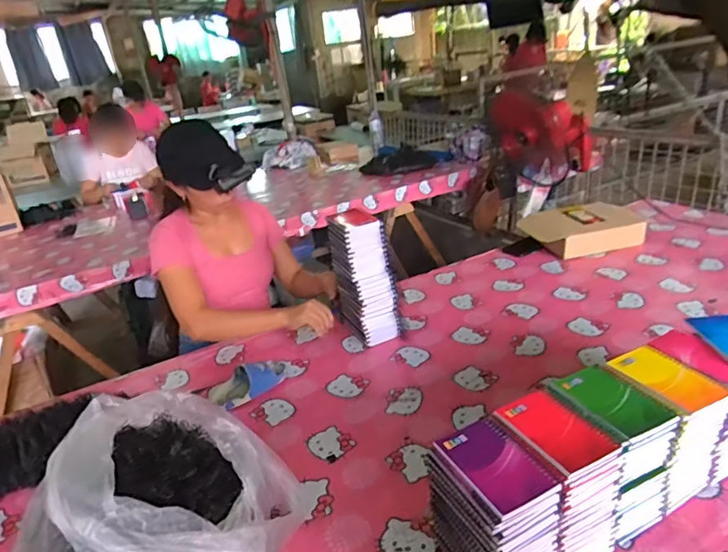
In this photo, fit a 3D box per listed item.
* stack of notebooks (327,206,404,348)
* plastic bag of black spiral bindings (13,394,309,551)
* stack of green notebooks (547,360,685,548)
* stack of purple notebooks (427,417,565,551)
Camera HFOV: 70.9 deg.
[{"bbox_3d":[-0.003,0.003,1.208,0.113,0.303,0.153,-17,26,-21],"label":"stack of notebooks"},{"bbox_3d":[-0.261,0.319,0.683,0.290,0.219,0.347,-3,24,10],"label":"plastic bag of black spiral bindings"},{"bbox_3d":[0.333,0.245,0.705,0.101,0.196,0.131,-18,26,-22],"label":"stack of green notebooks"},{"bbox_3d":[0.159,0.299,0.627,0.101,0.195,0.128,-17,26,-21],"label":"stack of purple notebooks"}]

